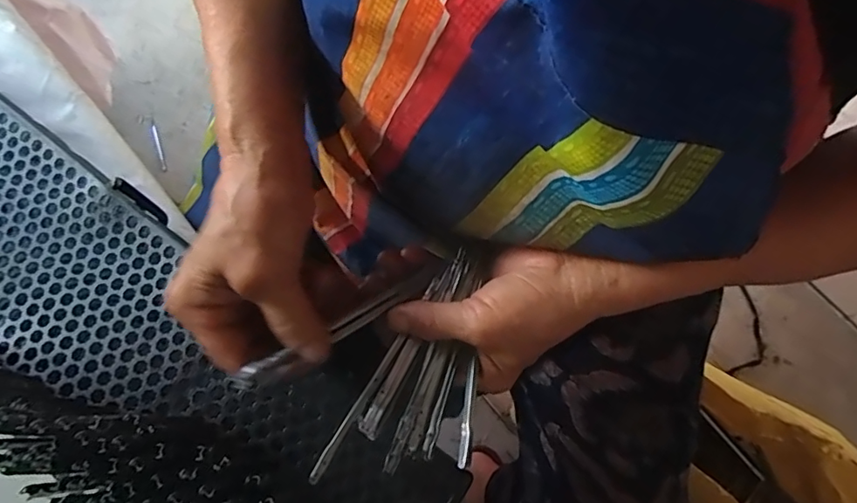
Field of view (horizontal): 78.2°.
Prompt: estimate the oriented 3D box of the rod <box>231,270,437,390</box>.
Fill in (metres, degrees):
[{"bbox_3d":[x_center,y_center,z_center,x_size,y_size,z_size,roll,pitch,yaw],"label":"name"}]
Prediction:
[{"bbox_3d":[-0.046,0.041,0.296,0.130,0.009,0.008,-27,73,-33],"label":"rod"}]

